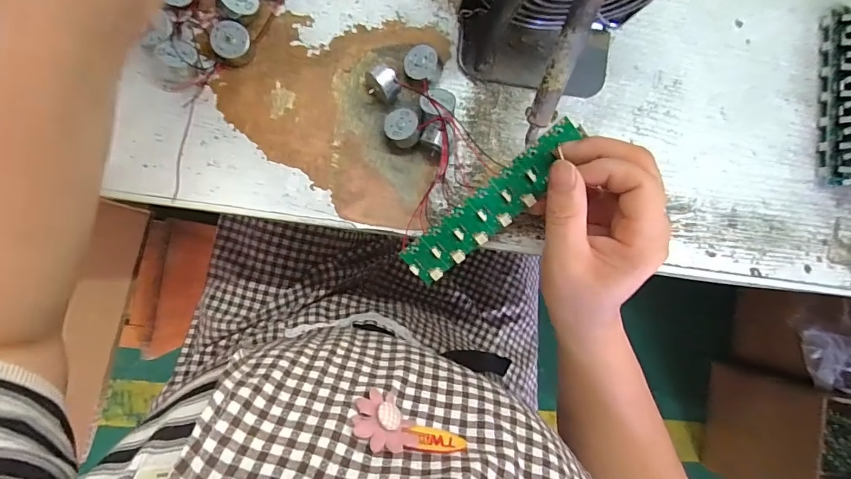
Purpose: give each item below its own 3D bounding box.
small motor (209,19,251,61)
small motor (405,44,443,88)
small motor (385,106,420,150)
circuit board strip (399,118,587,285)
[{"bbox_3d":[-0.124,-0.126,0.270,0.023,0.015,0.022,0,91,-8],"label":"small motor"},{"bbox_3d":[-0.002,-0.117,0.284,0.026,0.019,0.021,25,88,-7],"label":"small motor"},{"bbox_3d":[-0.016,-0.075,0.285,0.022,0.017,0.025,-7,92,-8],"label":"small motor"},{"bbox_3d":[0.043,-0.022,0.270,0.134,0.005,0.032,-42,96,14],"label":"circuit board strip"}]

